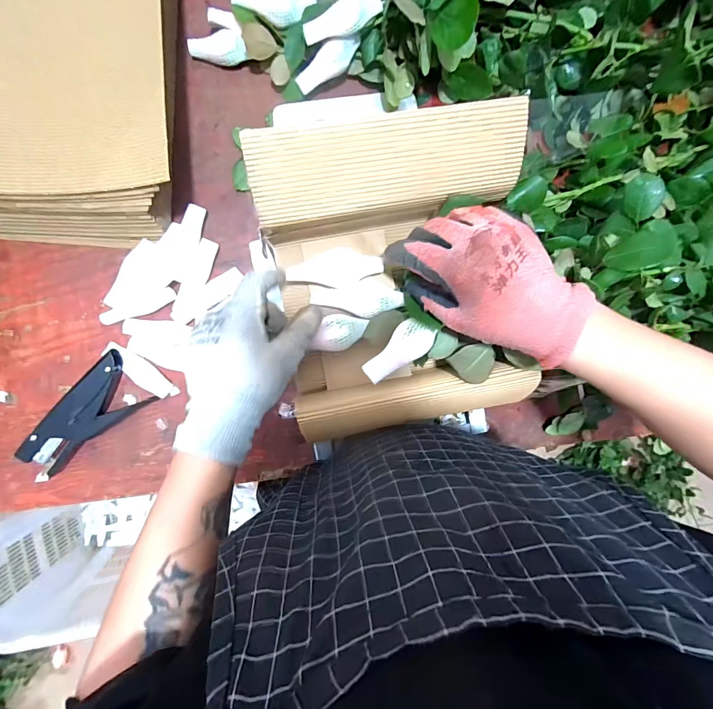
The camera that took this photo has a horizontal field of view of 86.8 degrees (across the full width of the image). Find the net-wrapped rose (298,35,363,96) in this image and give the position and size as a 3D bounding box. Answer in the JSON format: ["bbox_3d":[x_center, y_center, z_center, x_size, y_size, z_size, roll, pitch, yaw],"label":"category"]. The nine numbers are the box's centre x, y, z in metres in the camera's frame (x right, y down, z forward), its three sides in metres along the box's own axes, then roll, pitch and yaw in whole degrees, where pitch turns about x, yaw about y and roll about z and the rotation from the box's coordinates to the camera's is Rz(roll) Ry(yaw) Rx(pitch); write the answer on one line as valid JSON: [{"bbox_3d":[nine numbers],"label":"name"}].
[{"bbox_3d":[-0.031,-0.328,0.427,0.080,0.025,0.022,-30,96,13],"label":"net-wrapped rose"}]

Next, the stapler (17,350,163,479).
[{"bbox_3d":[-0.313,0.069,0.433,0.143,0.029,0.066,-39,96,-4],"label":"stapler"}]

